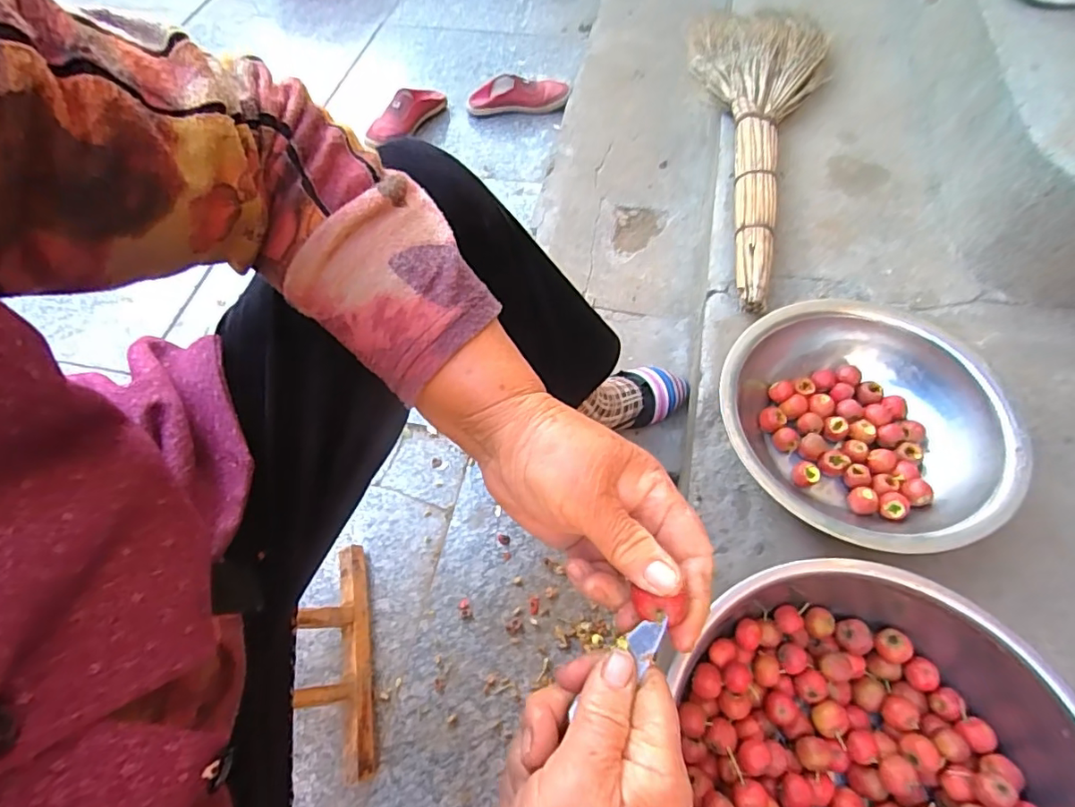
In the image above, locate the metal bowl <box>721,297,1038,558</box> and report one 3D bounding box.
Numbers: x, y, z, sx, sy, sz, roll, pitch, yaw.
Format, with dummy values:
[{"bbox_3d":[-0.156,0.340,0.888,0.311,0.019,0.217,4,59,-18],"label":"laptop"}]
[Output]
[{"bbox_3d":[0.329,0.028,0.563,0.266,0.081,0.260,-1,60,2],"label":"metal bowl"}]

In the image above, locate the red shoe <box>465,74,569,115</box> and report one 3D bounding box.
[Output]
[{"bbox_3d":[-0.046,-0.729,1.281,0.234,0.058,0.093,-1,60,2],"label":"red shoe"}]

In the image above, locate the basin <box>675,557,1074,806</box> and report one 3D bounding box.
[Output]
[{"bbox_3d":[0.239,0.273,0.387,0.290,0.112,0.290,-1,60,2],"label":"basin"}]

